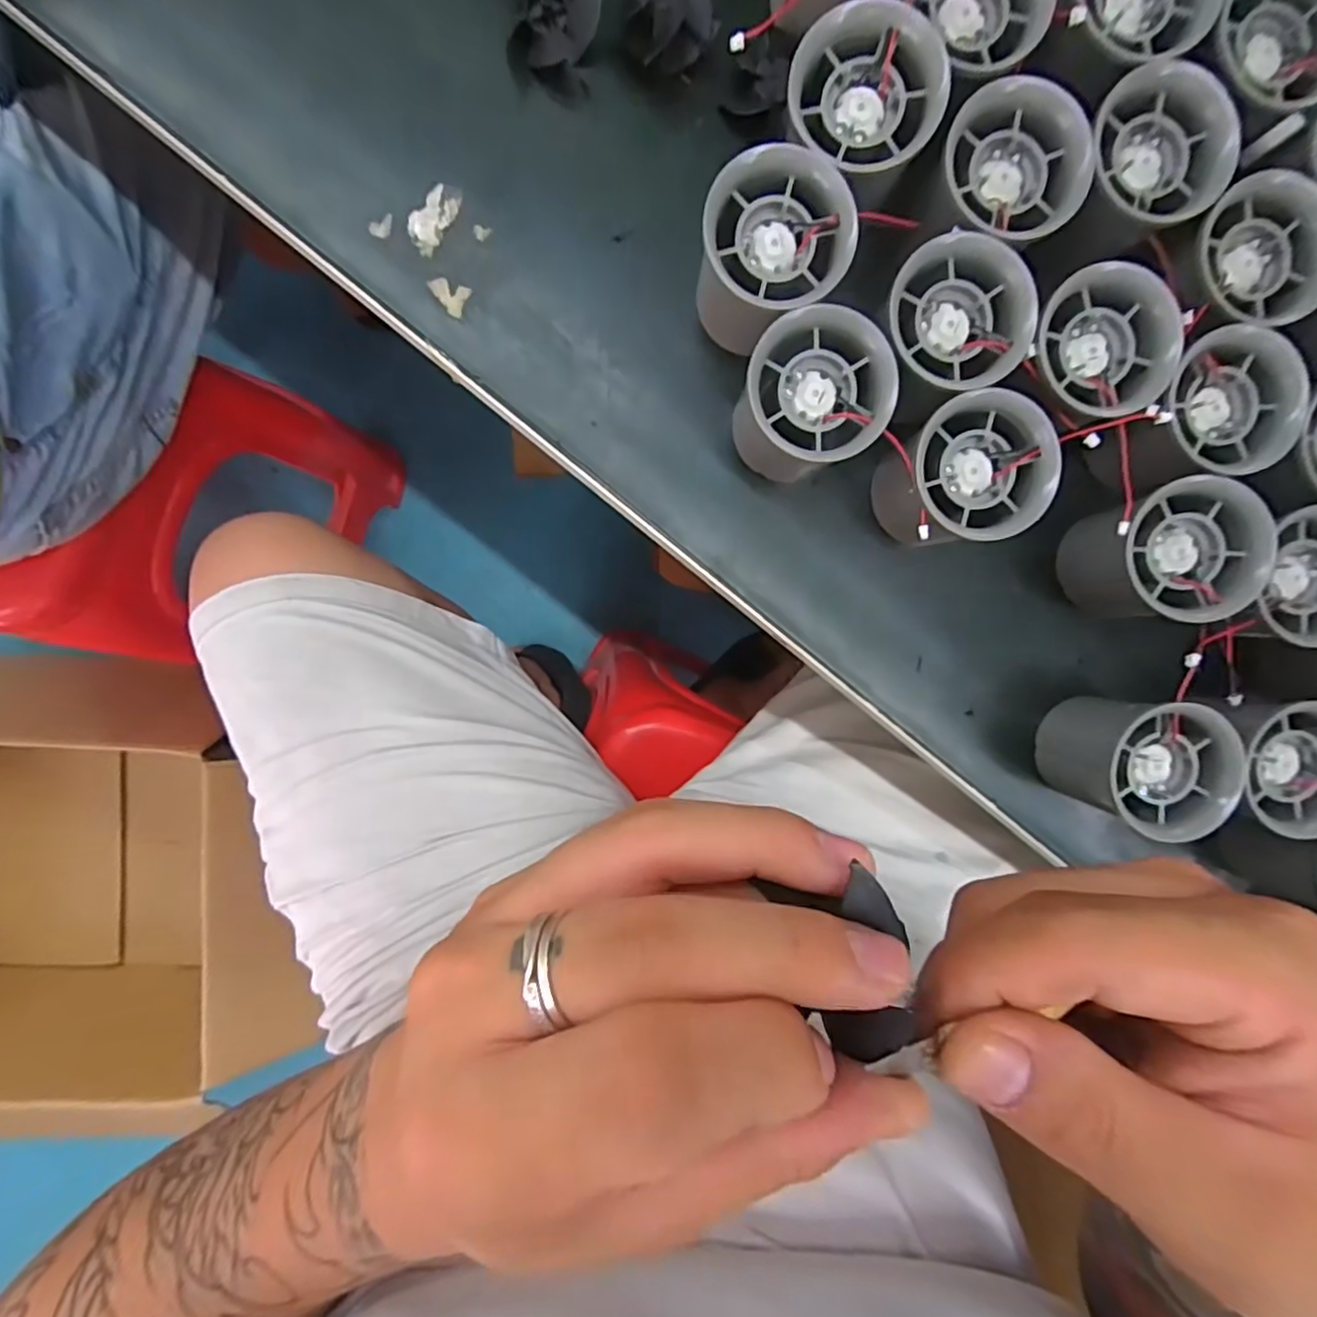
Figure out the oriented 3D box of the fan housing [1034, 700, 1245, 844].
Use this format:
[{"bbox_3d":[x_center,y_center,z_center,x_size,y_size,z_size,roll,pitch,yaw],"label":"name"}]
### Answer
[{"bbox_3d":[0.211,0.045,0.272,0.052,0.055,0.053,0,94,-3],"label":"fan housing"}]

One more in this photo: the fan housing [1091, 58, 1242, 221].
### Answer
[{"bbox_3d":[0.192,-0.193,0.234,0.050,0.019,0.046,-6,93,-4],"label":"fan housing"}]

